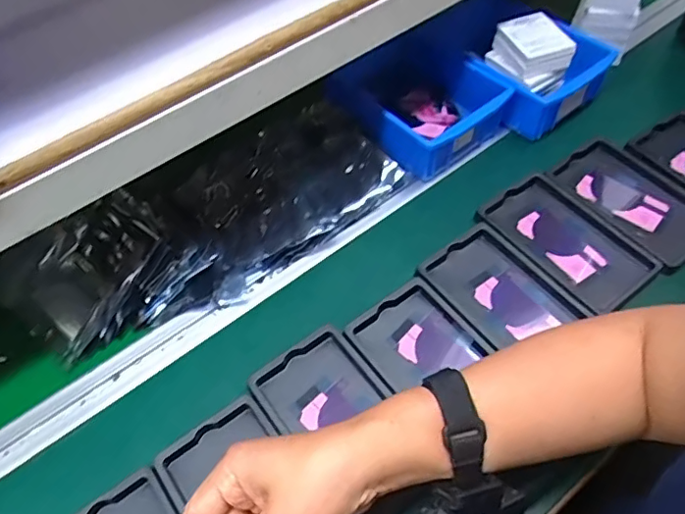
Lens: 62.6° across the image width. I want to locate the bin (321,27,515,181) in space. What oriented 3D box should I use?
[{"bbox_3d":[0.091,-0.172,0.640,0.149,0.077,0.154,-40,61,-22],"label":"bin"}]

